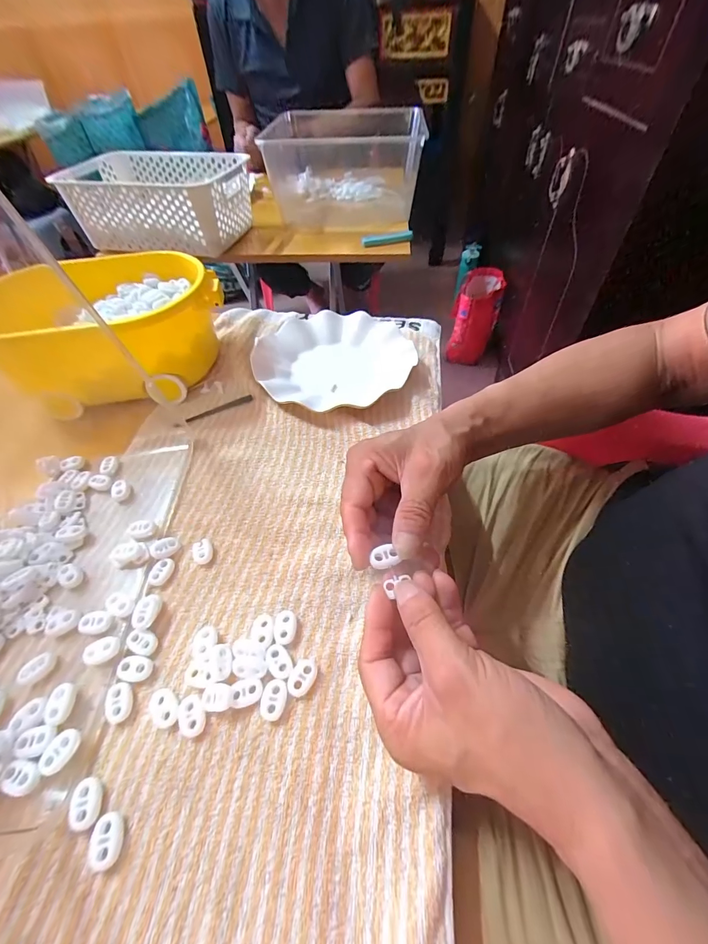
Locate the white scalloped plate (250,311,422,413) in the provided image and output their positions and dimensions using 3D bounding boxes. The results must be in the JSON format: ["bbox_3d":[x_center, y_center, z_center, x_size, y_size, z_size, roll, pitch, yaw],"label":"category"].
[{"bbox_3d":[-0.026,-0.144,0.454,0.179,0.023,0.179,-1,51,1],"label":"white scalloped plate"}]

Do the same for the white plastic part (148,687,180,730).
[{"bbox_3d":[-0.121,0.149,0.236,0.016,0.004,0.024,-38,59,-25],"label":"white plastic part"}]

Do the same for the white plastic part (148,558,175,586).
[{"bbox_3d":[-0.150,0.078,0.292,0.015,0.005,0.021,6,52,7],"label":"white plastic part"}]

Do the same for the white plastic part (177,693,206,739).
[{"bbox_3d":[-0.101,0.152,0.232,0.016,0.004,0.022,-26,55,-18],"label":"white plastic part"}]

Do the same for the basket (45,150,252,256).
[{"bbox_3d":[-0.364,-0.519,0.703,0.308,0.092,0.213,11,52,11],"label":"basket"}]

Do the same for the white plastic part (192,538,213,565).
[{"bbox_3d":[-0.123,0.064,0.302,0.016,0.006,0.023,-20,53,-13],"label":"white plastic part"}]

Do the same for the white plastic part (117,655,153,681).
[{"bbox_3d":[-0.147,0.131,0.249,0.021,0.004,0.015,5,51,6],"label":"white plastic part"}]

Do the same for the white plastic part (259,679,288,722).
[{"bbox_3d":[-0.051,0.143,0.235,0.016,0.004,0.022,4,51,5],"label":"white plastic part"}]

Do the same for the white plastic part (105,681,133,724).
[{"bbox_3d":[-0.150,0.147,0.238,0.014,0.004,0.023,-16,52,-10],"label":"white plastic part"}]

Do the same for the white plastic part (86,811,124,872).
[{"bbox_3d":[-0.132,0.196,0.198,0.016,0.006,0.022,-8,51,-4],"label":"white plastic part"}]

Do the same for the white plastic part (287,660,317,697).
[{"bbox_3d":[-0.034,0.134,0.244,0.016,0.004,0.023,22,55,19],"label":"white plastic part"}]

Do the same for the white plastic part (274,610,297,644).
[{"bbox_3d":[-0.049,0.110,0.265,0.016,0.004,0.023,-4,51,-1],"label":"white plastic part"}]

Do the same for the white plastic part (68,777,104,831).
[{"bbox_3d":[-0.149,0.185,0.208,0.014,0.005,0.022,-13,52,-8],"label":"white plastic part"}]

